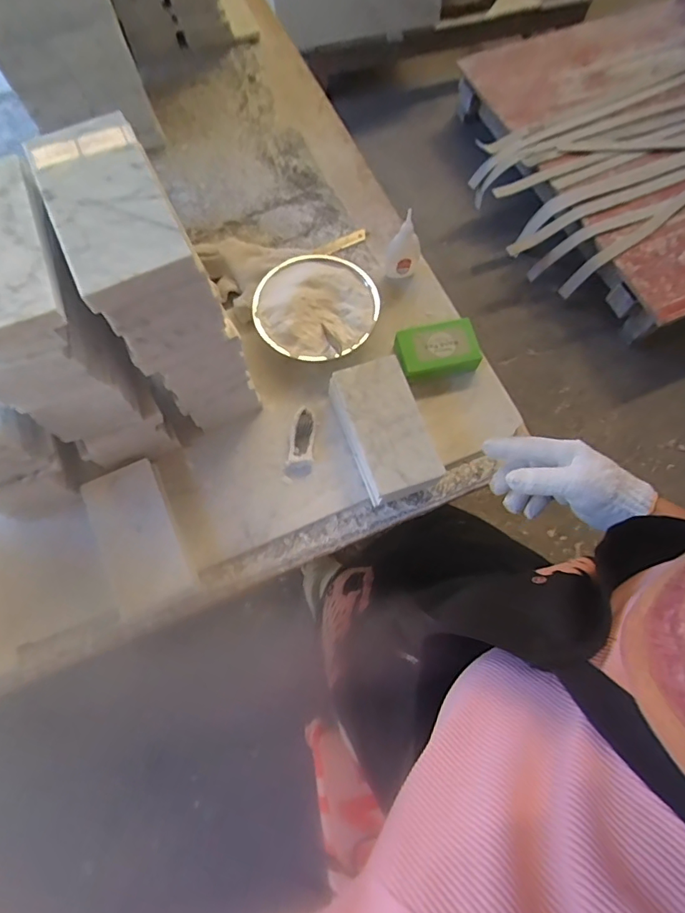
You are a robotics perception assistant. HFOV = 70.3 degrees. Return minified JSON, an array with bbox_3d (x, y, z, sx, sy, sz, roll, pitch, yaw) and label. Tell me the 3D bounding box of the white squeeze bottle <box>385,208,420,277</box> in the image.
[{"bbox_3d":[0.079,-0.264,0.609,0.040,0.088,0.034,14,70,3],"label":"white squeeze bottle"}]

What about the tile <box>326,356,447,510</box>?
[{"bbox_3d":[0.047,-0.034,0.547,0.093,0.029,0.150,-22,78,-17],"label":"tile"}]

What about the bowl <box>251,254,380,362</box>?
[{"bbox_3d":[-0.030,-0.179,0.602,0.141,0.043,0.143,1,69,-2],"label":"bowl"}]

